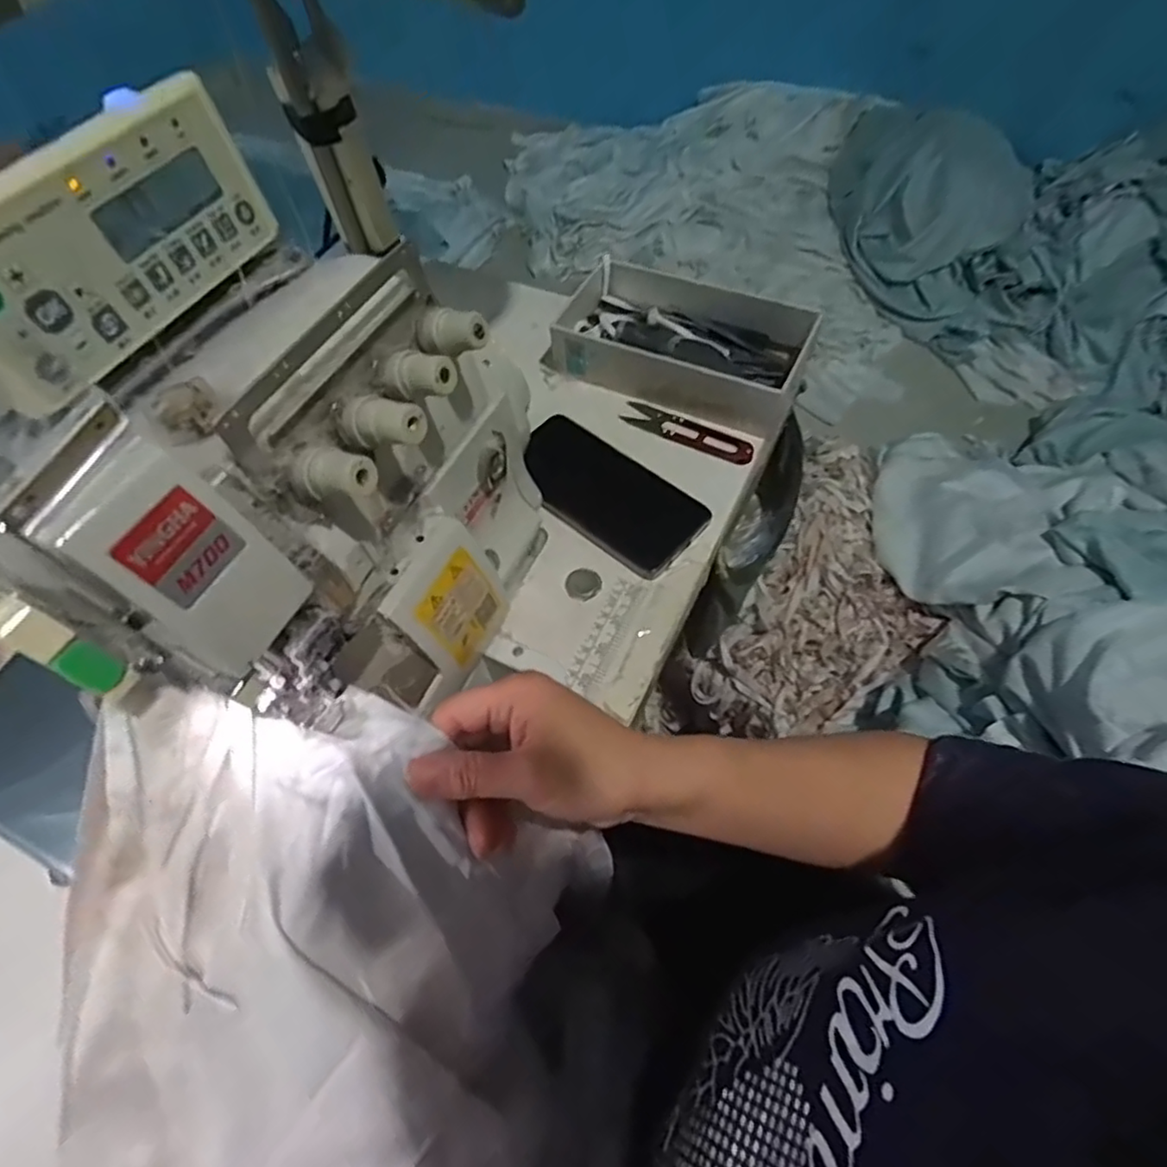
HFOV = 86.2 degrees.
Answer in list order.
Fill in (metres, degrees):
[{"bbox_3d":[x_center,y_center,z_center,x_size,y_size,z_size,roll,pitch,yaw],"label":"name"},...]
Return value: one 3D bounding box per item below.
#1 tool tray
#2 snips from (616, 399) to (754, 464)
[{"bbox_3d":[0.082,-0.208,0.548,0.217,0.052,0.127,26,65,16],"label":"tool tray"},{"bbox_3d":[0.086,-0.129,0.523,0.117,0.008,0.029,29,66,18],"label":"snips"}]

